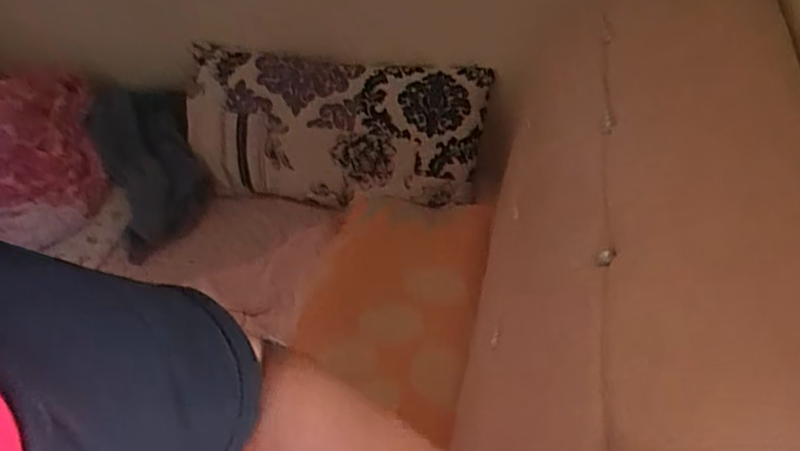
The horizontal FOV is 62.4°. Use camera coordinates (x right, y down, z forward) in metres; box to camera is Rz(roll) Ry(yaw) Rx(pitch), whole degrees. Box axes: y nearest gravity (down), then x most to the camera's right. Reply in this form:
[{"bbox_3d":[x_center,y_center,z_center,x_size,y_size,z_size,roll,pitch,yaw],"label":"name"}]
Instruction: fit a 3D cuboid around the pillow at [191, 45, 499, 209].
[{"bbox_3d":[-0.153,-0.195,1.378,0.643,0.130,0.314,6,85,11],"label":"pillow"}]

